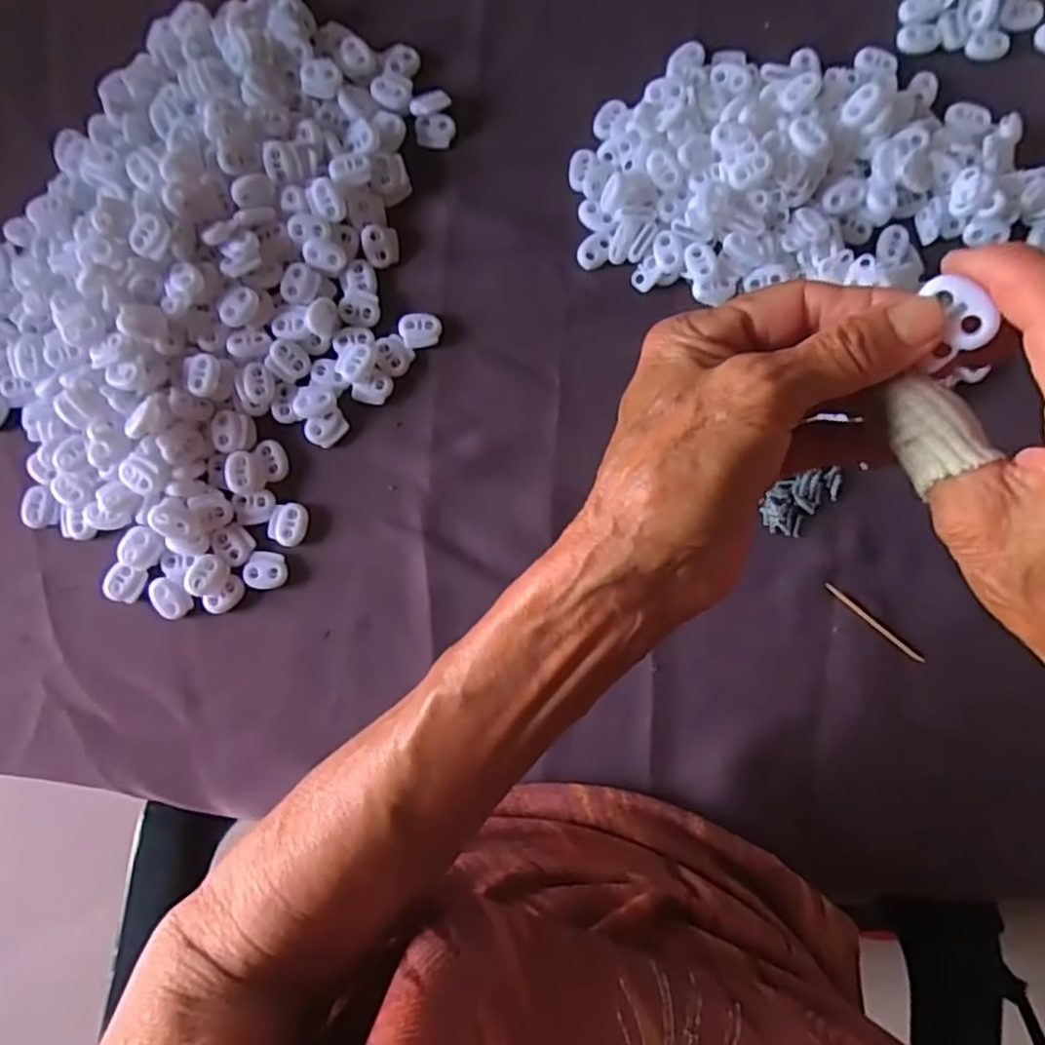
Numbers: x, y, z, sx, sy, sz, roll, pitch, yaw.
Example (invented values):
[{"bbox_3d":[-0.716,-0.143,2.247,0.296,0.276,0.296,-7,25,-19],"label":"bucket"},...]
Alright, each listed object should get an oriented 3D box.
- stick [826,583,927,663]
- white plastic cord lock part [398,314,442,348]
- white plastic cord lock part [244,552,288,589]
[{"bbox_3d":[0.182,0.052,0.365,0.061,0.004,0.004,41,87,4],"label":"stick"},{"bbox_3d":[-0.054,-0.102,0.378,0.022,0.005,0.018,-7,85,0],"label":"white plastic cord lock part"},{"bbox_3d":[-0.133,0.025,0.368,0.021,0.004,0.019,0,85,1],"label":"white plastic cord lock part"}]

